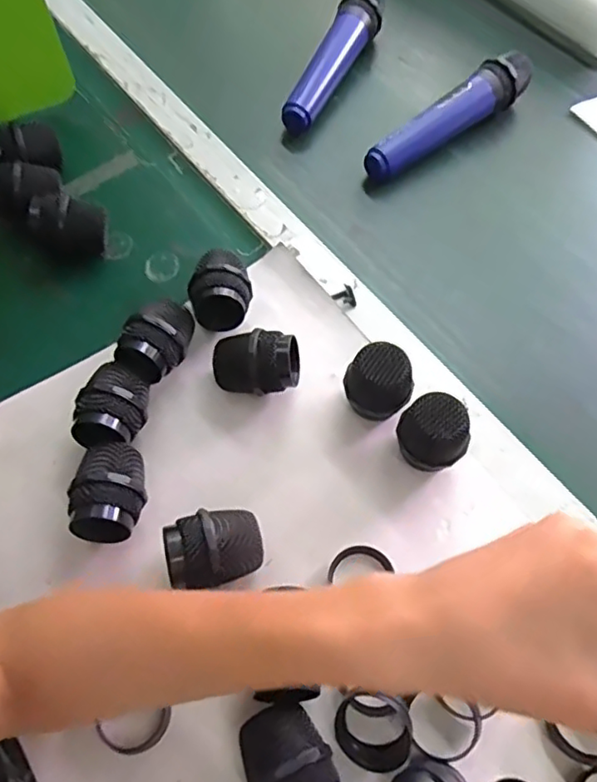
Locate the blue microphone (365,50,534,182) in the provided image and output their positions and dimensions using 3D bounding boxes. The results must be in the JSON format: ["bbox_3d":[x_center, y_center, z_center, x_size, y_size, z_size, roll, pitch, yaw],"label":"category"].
[{"bbox_3d":[0.145,-0.262,0.577,0.197,0.046,0.042,-34,70,-18],"label":"blue microphone"}]

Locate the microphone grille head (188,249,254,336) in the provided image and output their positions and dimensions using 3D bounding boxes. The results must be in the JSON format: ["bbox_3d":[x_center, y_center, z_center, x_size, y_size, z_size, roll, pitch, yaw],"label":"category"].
[{"bbox_3d":[-0.061,-0.076,0.471,0.047,0.051,0.060,-2,64,-4],"label":"microphone grille head"}]

